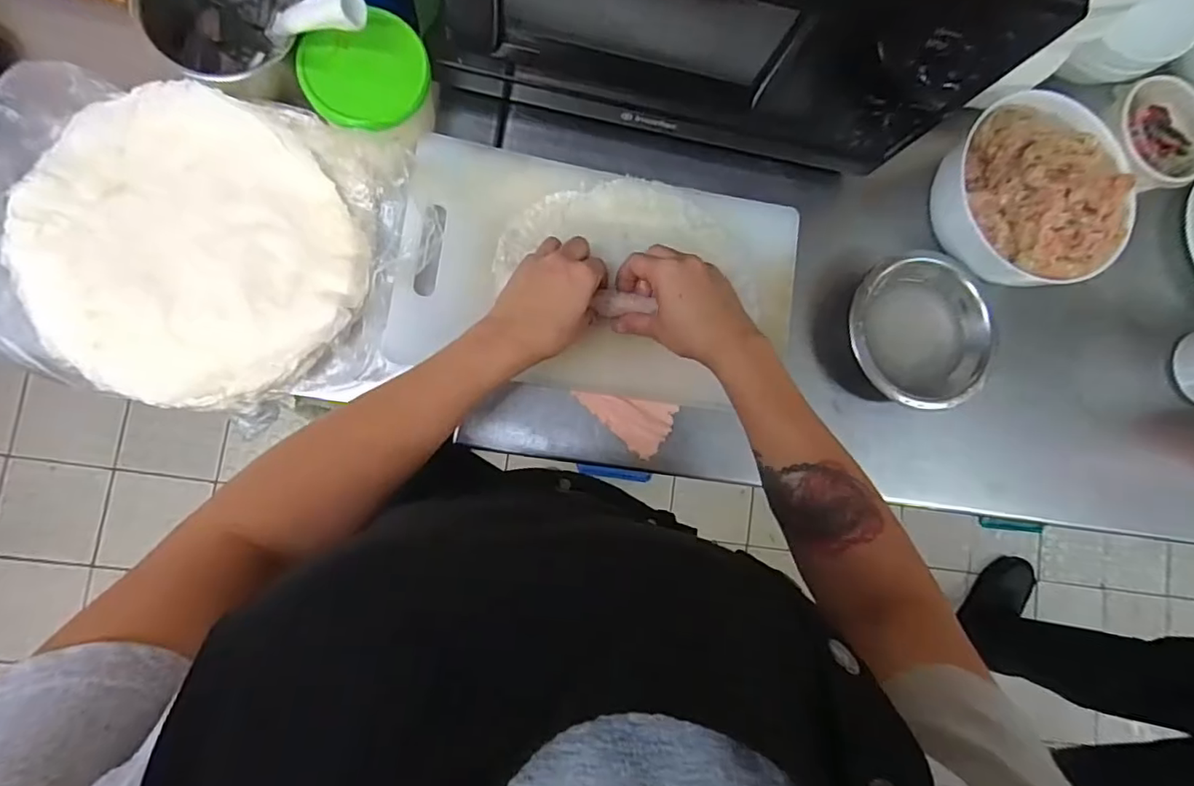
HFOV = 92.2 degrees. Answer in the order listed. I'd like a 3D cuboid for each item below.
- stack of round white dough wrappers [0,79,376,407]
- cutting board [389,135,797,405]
[{"bbox_3d":[-0.331,-0.115,0.464,0.236,0.032,0.251,-45,92,-9],"label":"stack of round white dough wrappers"},{"bbox_3d":[0.006,-0.106,0.540,0.364,0.025,0.207,8,85,-9],"label":"cutting board"}]

